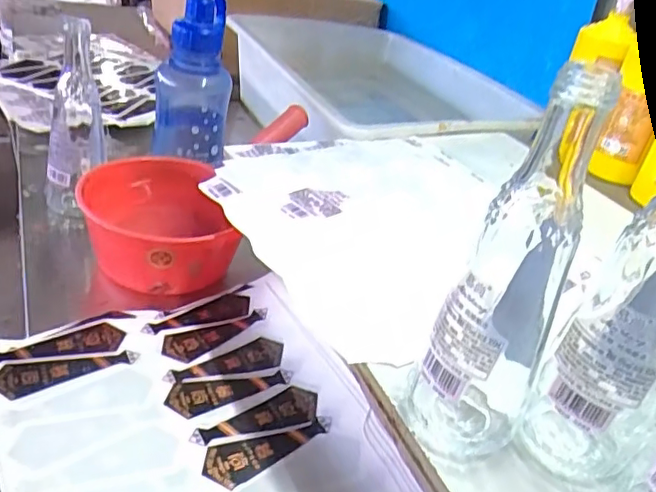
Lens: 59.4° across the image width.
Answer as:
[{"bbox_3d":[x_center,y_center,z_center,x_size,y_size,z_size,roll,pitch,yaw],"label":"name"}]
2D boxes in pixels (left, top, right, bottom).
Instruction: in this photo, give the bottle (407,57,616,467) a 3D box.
[{"bbox_3d":[0.091,0.021,0.289,0.062,0.208,0.049,23,37,21],"label":"bottle"}]

